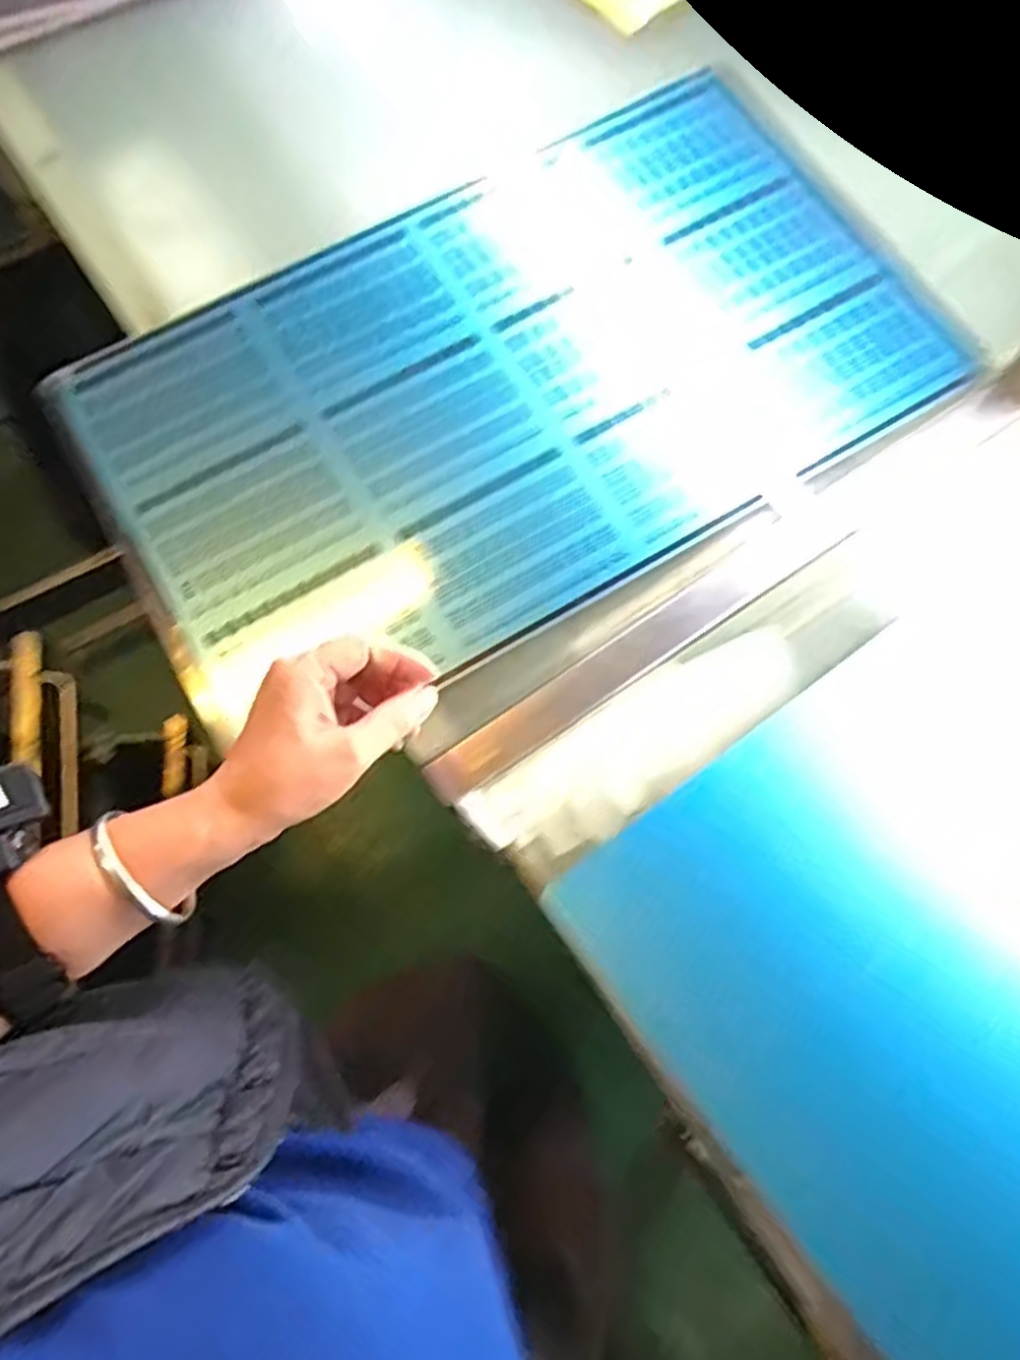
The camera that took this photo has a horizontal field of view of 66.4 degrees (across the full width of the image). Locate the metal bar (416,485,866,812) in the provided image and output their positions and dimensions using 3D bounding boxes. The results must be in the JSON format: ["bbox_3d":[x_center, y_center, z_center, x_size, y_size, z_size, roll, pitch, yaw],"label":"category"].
[{"bbox_3d":[0.093,-0.025,0.515,0.332,0.013,0.038,-35,76,-10],"label":"metal bar"}]

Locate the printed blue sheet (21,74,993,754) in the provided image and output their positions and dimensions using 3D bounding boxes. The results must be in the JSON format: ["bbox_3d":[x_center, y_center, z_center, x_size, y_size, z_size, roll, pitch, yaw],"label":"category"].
[{"bbox_3d":[0.001,-0.215,0.564,0.574,0.019,0.338,-30,76,-8],"label":"printed blue sheet"}]

